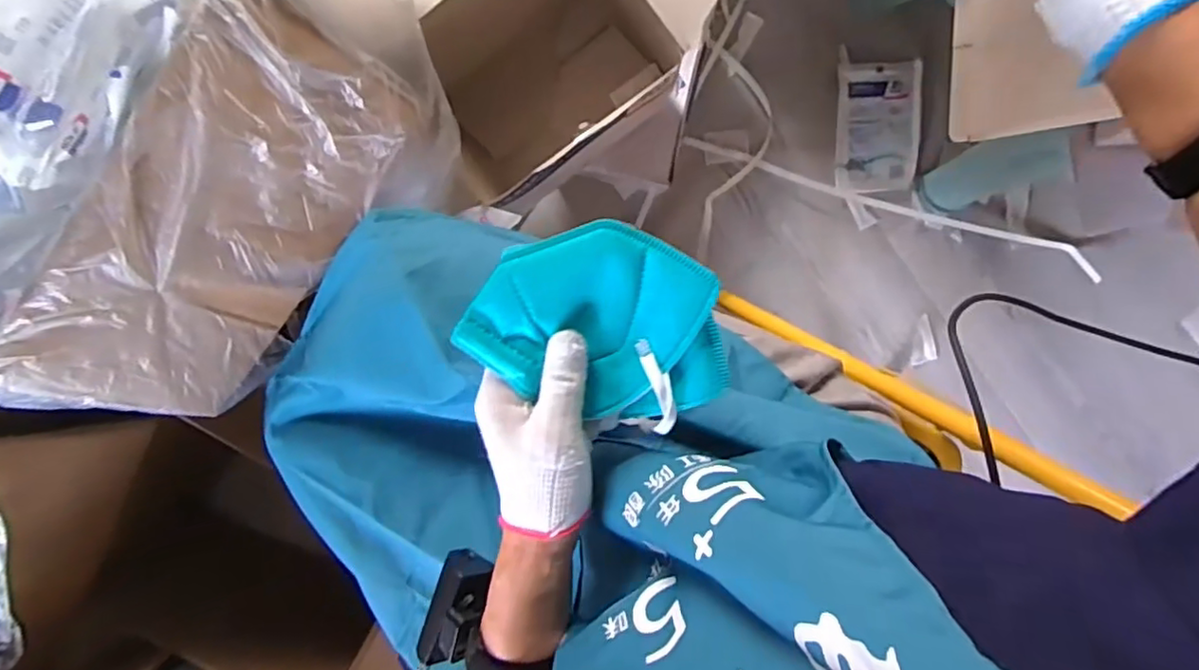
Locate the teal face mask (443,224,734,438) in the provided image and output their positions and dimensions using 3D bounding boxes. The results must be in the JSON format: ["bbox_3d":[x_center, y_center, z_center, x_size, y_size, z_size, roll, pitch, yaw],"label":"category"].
[{"bbox_3d":[0.005,-0.006,0.342,0.137,0.015,0.101,26,99,-3],"label":"teal face mask"}]

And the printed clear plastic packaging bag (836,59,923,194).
[{"bbox_3d":[0.433,-0.321,0.972,0.121,0.010,0.190,-1,99,2],"label":"printed clear plastic packaging bag"}]

